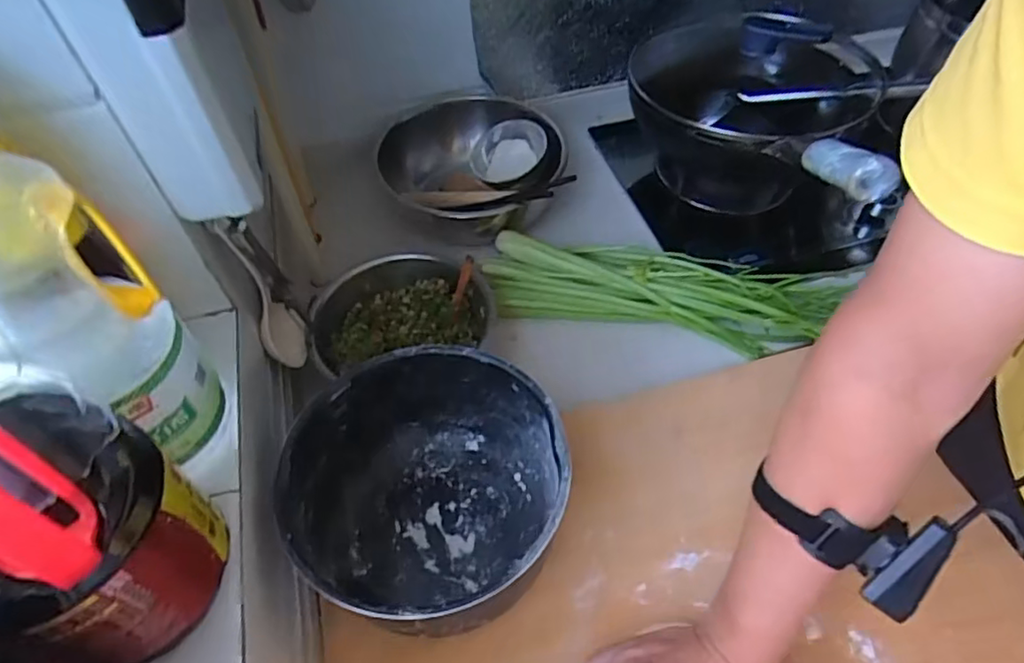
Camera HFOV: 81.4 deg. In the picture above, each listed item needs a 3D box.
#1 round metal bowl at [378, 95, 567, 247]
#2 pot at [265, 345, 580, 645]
[{"bbox_3d":[-0.055,-0.237,0.897,0.263,0.096,0.282,-1,54,1],"label":"round metal bowl"},{"bbox_3d":[-0.073,0.140,0.544,0.225,0.141,0.213,-1,53,1],"label":"pot"}]

